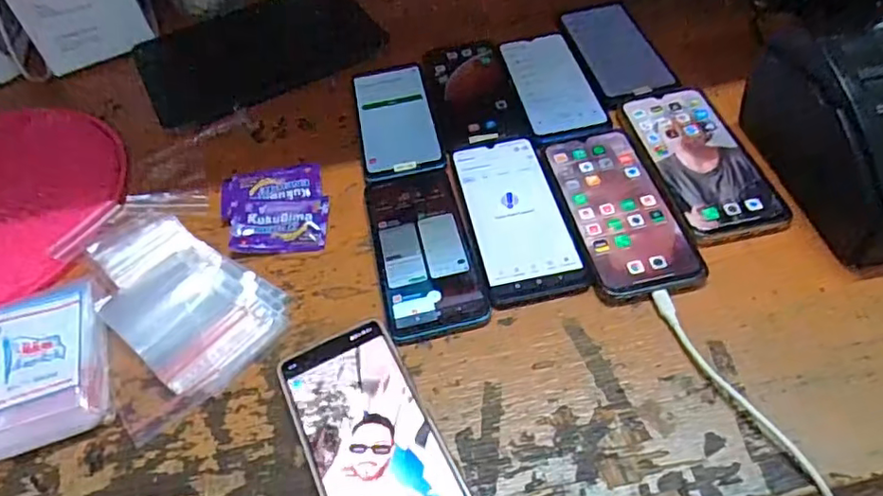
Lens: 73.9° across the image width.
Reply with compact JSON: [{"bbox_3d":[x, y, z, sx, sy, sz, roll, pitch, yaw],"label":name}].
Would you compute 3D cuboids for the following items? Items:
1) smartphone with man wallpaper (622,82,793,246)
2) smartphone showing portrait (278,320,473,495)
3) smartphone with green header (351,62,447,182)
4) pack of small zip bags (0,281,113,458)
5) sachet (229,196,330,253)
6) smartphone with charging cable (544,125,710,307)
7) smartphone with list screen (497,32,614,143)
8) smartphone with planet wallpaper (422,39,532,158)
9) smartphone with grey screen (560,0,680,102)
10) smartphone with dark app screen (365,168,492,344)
[{"bbox_3d":[0.214,-0.077,0.490,0.082,0.007,0.171,-11,51,-3],"label":"smartphone with man wallpaper"},{"bbox_3d":[-0.042,0.123,0.365,0.078,0.013,0.165,-23,53,-13],"label":"smartphone showing portrait"},{"bbox_3d":[-0.045,-0.128,0.564,0.073,0.004,0.165,-11,51,-3],"label":"smartphone with green header"},{"bbox_3d":[-0.279,0.079,0.412,0.077,0.029,0.115,-17,52,-7],"label":"pack of small zip bags"},{"bbox_3d":[-0.136,-0.020,0.494,0.078,0.011,0.052,-6,51,2],"label":"sachet"},{"bbox_3d":[0.140,-0.036,0.469,0.078,0.006,0.170,-10,51,-2],"label":"smartphone with charging cable"},{"bbox_3d":[0.107,-0.163,0.576,0.071,0.005,0.160,-10,51,-2],"label":"smartphone with list screen"},{"bbox_3d":[0.029,-0.156,0.578,0.080,0.004,0.157,-11,51,-3],"label":"smartphone with planet wallpaper"},{"bbox_3d":[0.176,-0.203,0.593,0.072,0.010,0.156,-12,51,-3],"label":"smartphone with grey screen"},{"bbox_3d":[-0.015,-0.001,0.464,0.074,0.007,0.159,-12,51,-4],"label":"smartphone with dark app screen"}]

